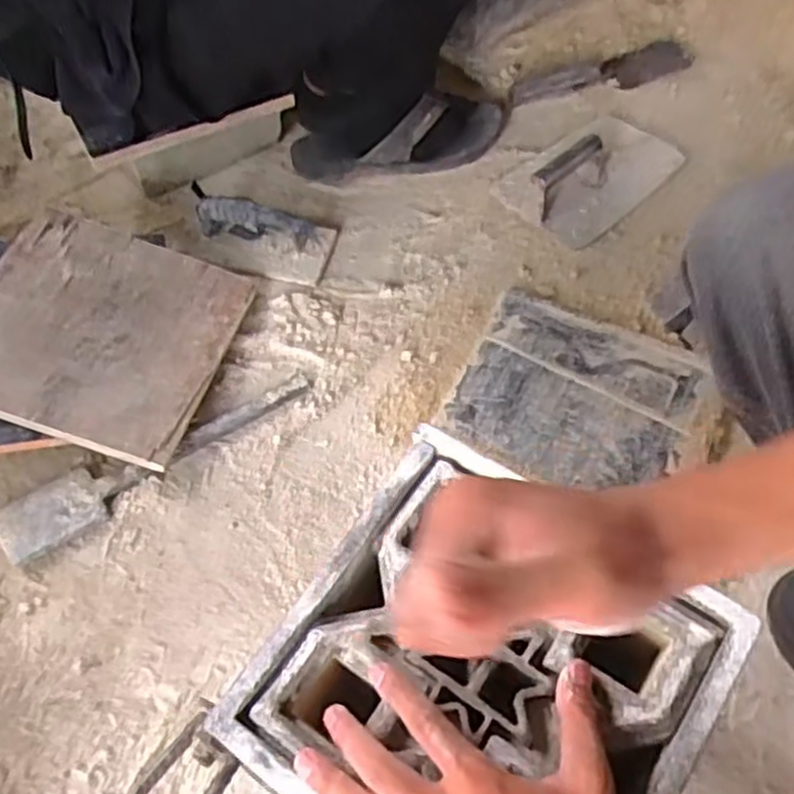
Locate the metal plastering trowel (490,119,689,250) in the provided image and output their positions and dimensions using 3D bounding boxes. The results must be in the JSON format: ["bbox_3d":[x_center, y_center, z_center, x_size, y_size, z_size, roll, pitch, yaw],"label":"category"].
[{"bbox_3d":[0.242,-0.295,0.941,0.234,0.069,0.149,-40,67,-21],"label":"metal plastering trowel"}]

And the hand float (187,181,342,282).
[{"bbox_3d":[-0.165,-0.198,0.907,0.176,0.061,0.089,14,60,8],"label":"hand float"}]

